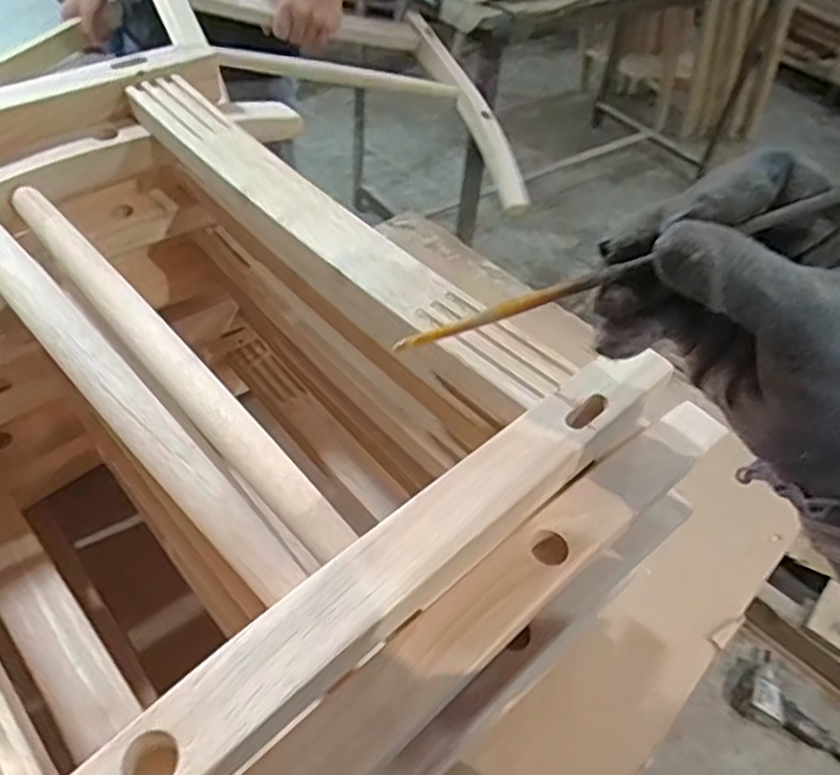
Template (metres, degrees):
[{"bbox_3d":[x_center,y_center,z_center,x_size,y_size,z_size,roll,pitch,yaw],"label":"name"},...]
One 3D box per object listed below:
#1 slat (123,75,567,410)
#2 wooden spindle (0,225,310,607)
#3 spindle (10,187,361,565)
[{"bbox_3d":[-0.067,-0.111,0.443,0.044,0.014,0.387,-33,58,-31],"label":"slat"},{"bbox_3d":[-0.181,-0.030,0.357,0.023,0.017,0.371,-33,58,-31],"label":"wooden spindle"},{"bbox_3d":[-0.149,-0.025,0.396,0.026,0.018,0.335,-33,58,-31],"label":"spindle"}]

